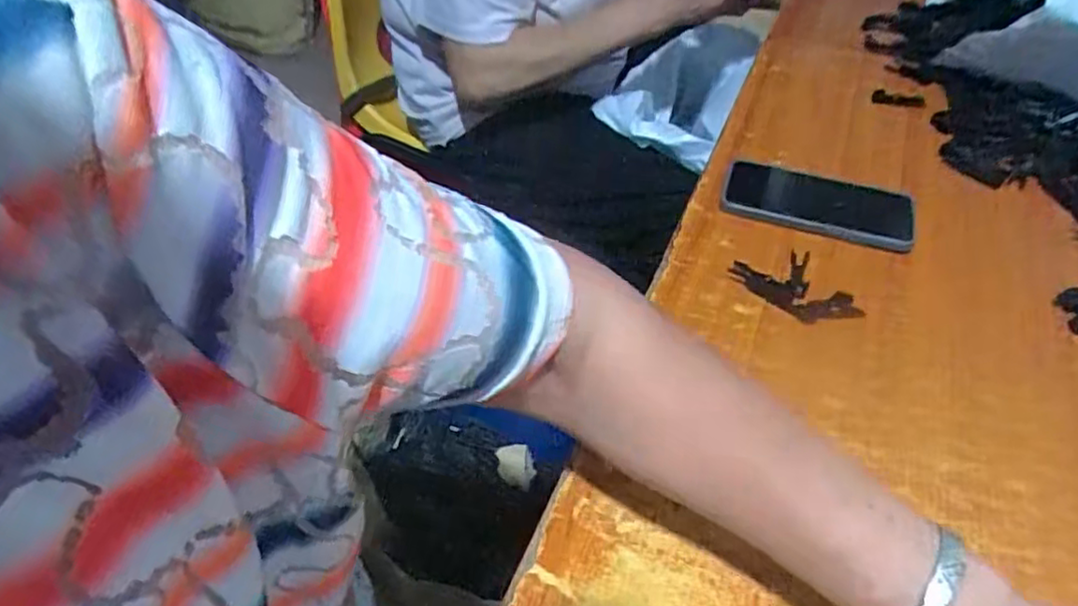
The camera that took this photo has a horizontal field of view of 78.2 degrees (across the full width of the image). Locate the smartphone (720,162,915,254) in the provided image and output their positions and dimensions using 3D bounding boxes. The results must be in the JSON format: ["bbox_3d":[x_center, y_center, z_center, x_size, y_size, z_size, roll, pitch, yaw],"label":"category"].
[{"bbox_3d":[0.251,-0.093,0.597,0.161,0.015,0.077,16,47,13],"label":"smartphone"}]

